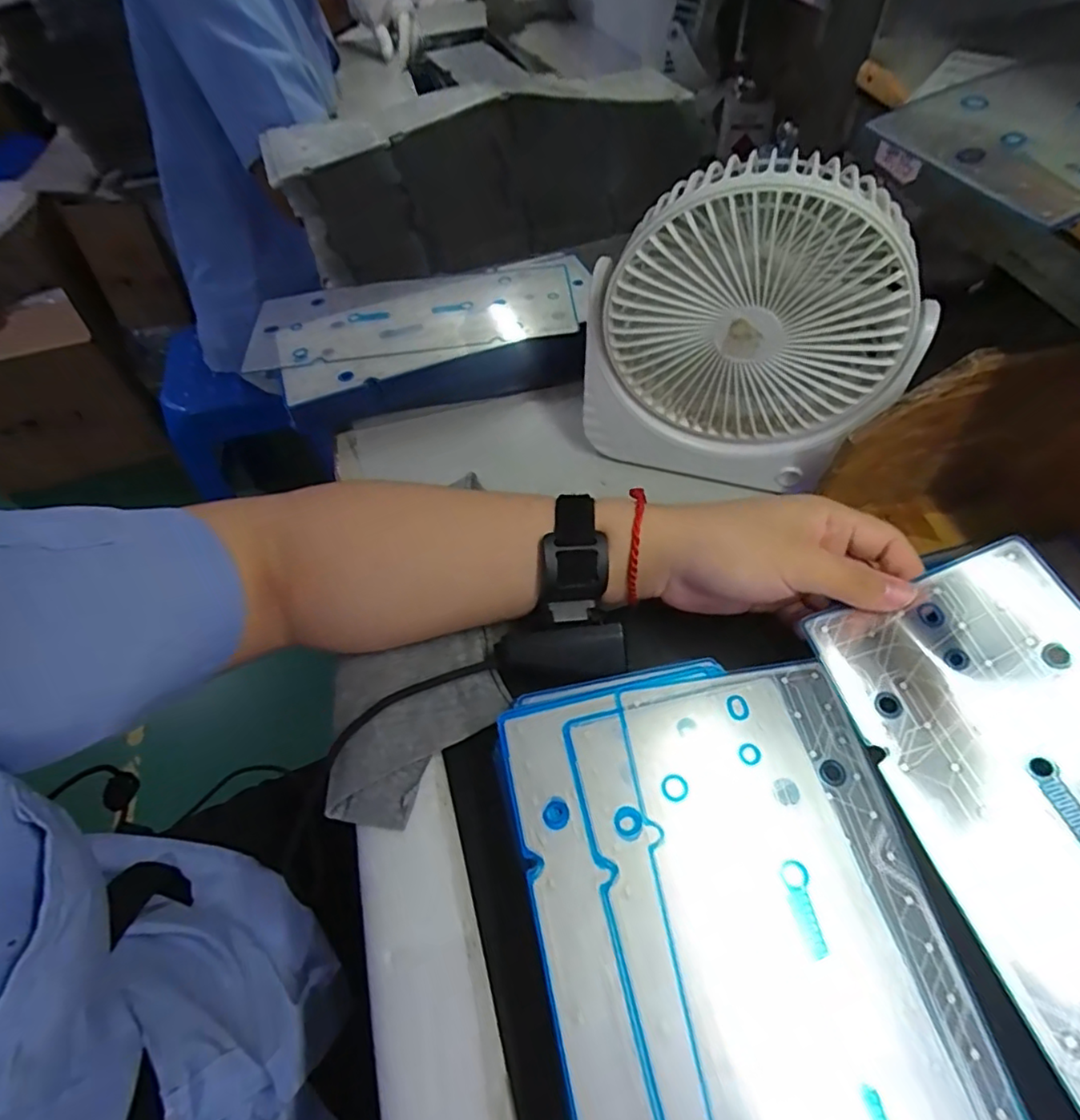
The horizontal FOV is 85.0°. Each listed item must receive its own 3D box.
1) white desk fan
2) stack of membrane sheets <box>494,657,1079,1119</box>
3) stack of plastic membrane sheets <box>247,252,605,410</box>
[{"bbox_3d":[0.125,-0.141,0.365,0.189,0.191,0.066,11,57,10],"label":"white desk fan"},{"bbox_3d":[0.093,0.178,0.226,0.172,0.011,0.293,-12,55,-4],"label":"stack of membrane sheets"},{"bbox_3d":[-0.097,-0.207,0.508,0.289,0.010,0.135,-14,56,-7],"label":"stack of plastic membrane sheets"}]

